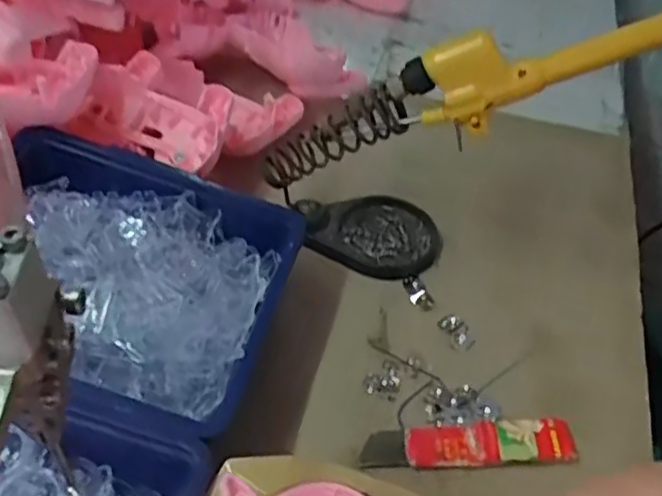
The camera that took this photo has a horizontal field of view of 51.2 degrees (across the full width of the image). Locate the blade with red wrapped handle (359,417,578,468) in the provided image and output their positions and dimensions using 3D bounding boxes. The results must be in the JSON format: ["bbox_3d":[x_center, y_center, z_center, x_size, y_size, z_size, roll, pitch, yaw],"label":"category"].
[{"bbox_3d":[0.068,0.096,0.343,0.103,0.011,0.021,1,45,-5],"label":"blade with red wrapped handle"}]

